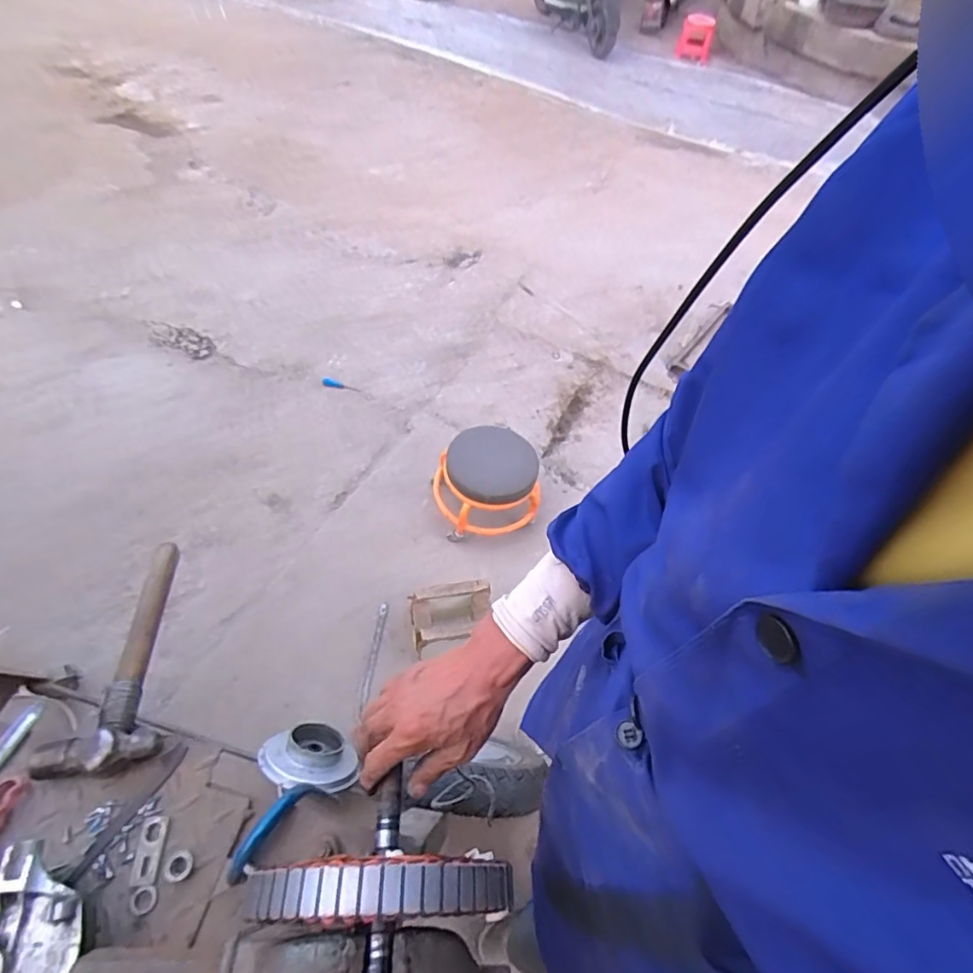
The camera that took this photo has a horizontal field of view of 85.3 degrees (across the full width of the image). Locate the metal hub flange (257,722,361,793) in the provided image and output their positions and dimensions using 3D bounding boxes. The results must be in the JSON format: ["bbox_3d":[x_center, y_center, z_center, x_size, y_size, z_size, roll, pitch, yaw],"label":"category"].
[{"bbox_3d":[-0.391,0.610,1.180,0.222,0.070,0.180,11,11,-2],"label":"metal hub flange"}]

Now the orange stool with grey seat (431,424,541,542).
[{"bbox_3d":[0.001,-0.016,1.643,0.309,0.240,0.272,-15,55,-14],"label":"orange stool with grey seat"}]

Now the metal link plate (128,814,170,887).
[{"bbox_3d":[-0.356,0.383,0.558,0.029,0.006,0.060,-1,53,-4],"label":"metal link plate"}]

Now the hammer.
[{"bbox_3d":[-0.469,0.200,0.662,0.121,0.054,0.300,-13,55,-13],"label":"hammer"}]

